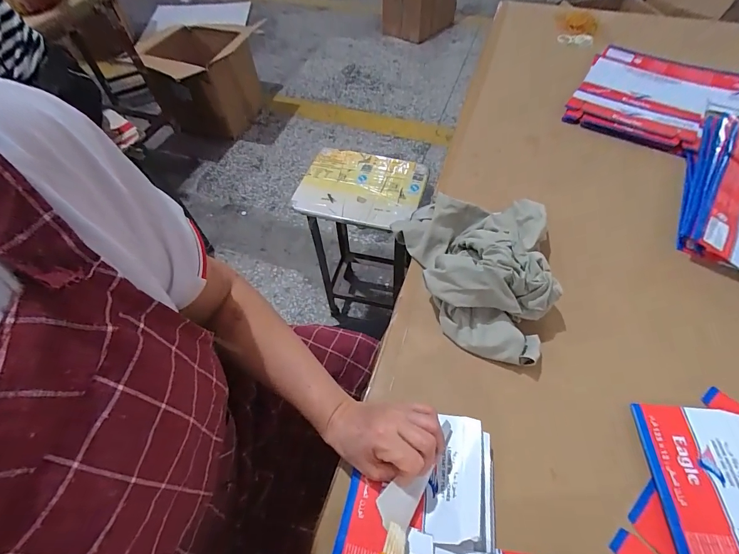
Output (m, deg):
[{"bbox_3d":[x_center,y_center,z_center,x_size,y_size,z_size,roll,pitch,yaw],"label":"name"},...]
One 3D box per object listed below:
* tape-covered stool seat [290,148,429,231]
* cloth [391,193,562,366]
[{"bbox_3d":[-0.015,-0.223,0.856,0.284,0.027,0.239,12,58,10],"label":"tape-covered stool seat"},{"bbox_3d":[0.140,-0.027,0.490,0.211,0.091,0.268,5,57,6],"label":"cloth"}]

